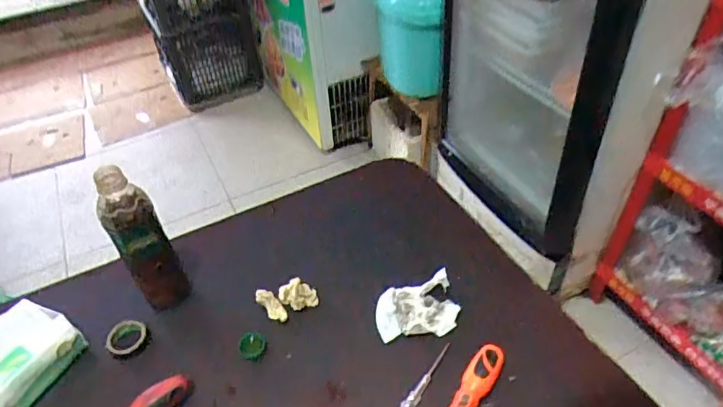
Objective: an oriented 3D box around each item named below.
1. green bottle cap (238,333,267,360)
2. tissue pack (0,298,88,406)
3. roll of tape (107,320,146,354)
[{"bbox_3d":[-0.132,0.174,0.627,0.033,0.018,0.032,-2,44,2],"label":"green bottle cap"},{"bbox_3d":[-0.411,0.183,0.595,0.086,0.065,0.144,19,49,22],"label":"tissue pack"},{"bbox_3d":[-0.295,0.169,0.647,0.044,0.015,0.047,-2,44,2],"label":"roll of tape"}]

